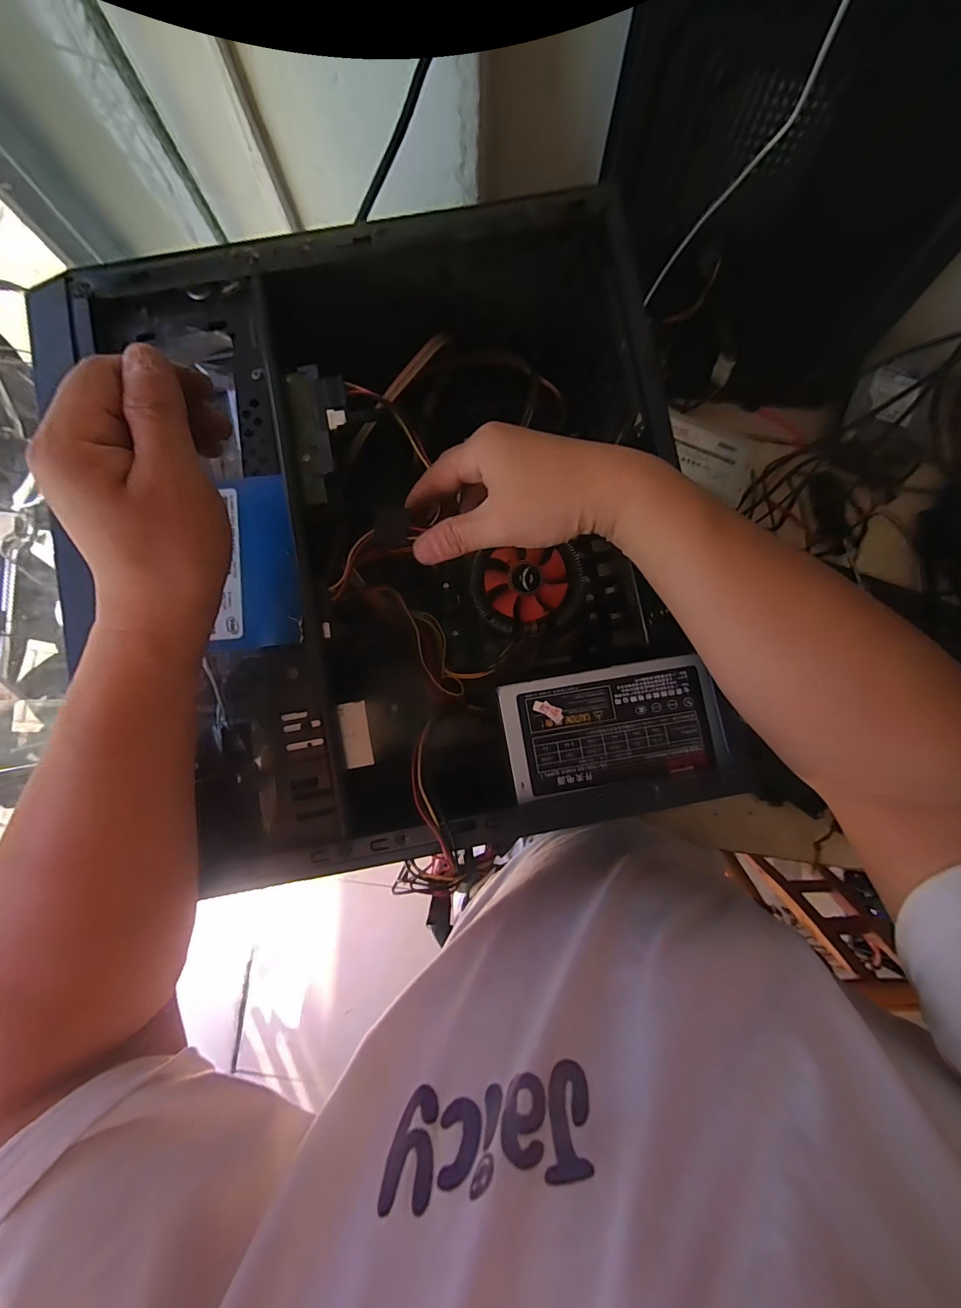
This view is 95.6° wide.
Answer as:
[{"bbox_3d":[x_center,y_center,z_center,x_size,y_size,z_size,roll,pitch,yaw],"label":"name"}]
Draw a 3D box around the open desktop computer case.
[{"bbox_3d":[-0.048,-0.074,0.345,0.357,0.158,0.408,-14,87,-1],"label":"open desktop computer case"}]

